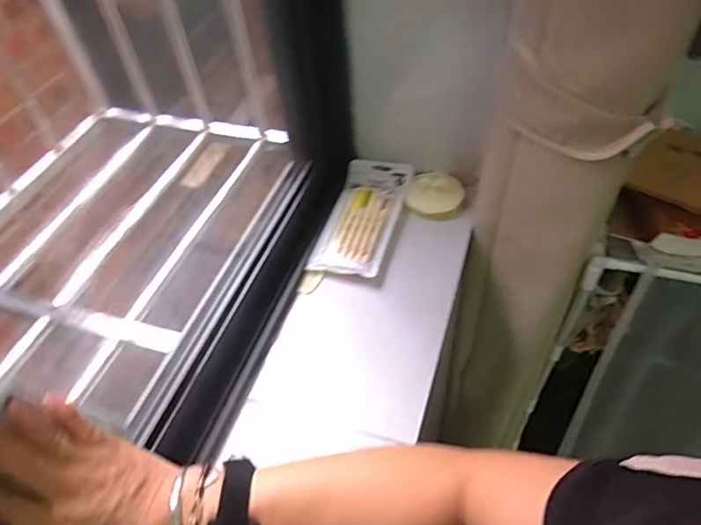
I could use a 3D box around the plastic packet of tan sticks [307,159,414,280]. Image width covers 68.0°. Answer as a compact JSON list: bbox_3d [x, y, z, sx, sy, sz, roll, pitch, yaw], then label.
[{"bbox_3d":[0.018,-0.068,0.685,0.090,0.013,0.195,11,51,15],"label":"plastic packet of tan sticks"}]

